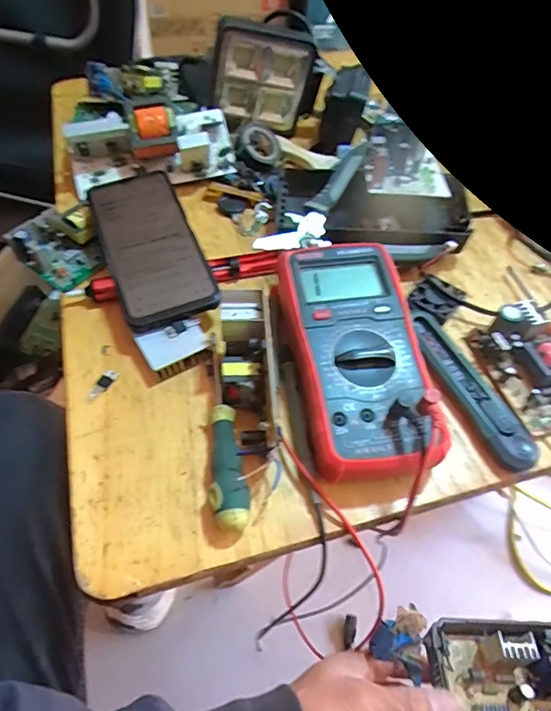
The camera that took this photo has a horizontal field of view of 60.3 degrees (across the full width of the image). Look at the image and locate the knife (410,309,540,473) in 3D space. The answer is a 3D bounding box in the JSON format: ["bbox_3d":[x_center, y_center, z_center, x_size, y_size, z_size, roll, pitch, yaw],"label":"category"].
[{"bbox_3d":[0.146,0.019,0.359,0.034,0.017,0.144,-20,57,-16],"label":"knife"}]

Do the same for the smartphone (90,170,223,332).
[{"bbox_3d":[-0.108,-0.095,0.405,0.076,0.015,0.160,-24,69,-4],"label":"smartphone"}]

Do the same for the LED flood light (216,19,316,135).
[{"bbox_3d":[-0.014,-0.299,0.513,0.095,0.100,0.034,-3,48,-18],"label":"LED flood light"}]

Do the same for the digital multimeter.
[{"bbox_3d":[0.057,0.000,0.347,0.093,0.050,0.184,-5,55,-6],"label":"digital multimeter"}]

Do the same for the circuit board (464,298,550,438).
[{"bbox_3d":[0.198,0.008,0.363,0.053,0.033,0.097,-13,56,-11],"label":"circuit board"}]

